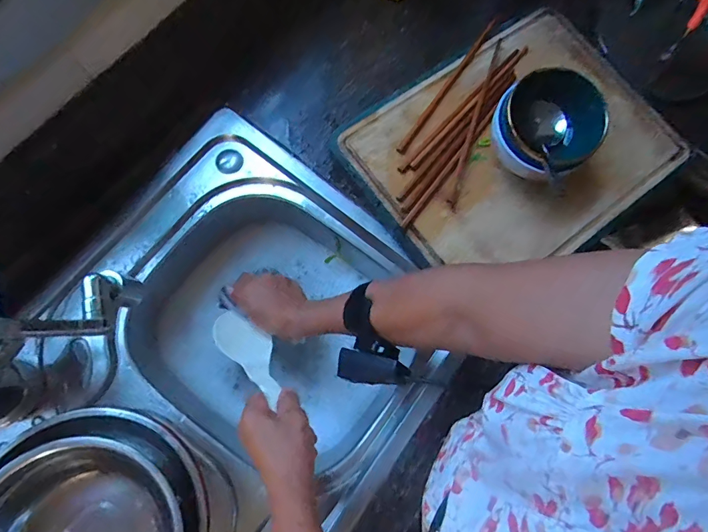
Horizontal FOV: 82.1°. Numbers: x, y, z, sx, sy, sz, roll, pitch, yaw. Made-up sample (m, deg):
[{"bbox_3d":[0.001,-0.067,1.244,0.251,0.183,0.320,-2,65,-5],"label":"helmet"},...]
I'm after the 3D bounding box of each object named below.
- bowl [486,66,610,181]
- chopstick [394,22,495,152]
[{"bbox_3d":[0.216,-0.156,0.468,0.120,0.070,0.110,1,77,-5],"label":"bowl"},{"bbox_3d":[0.121,-0.231,0.517,0.010,0.008,0.226,35,76,3],"label":"chopstick"}]

